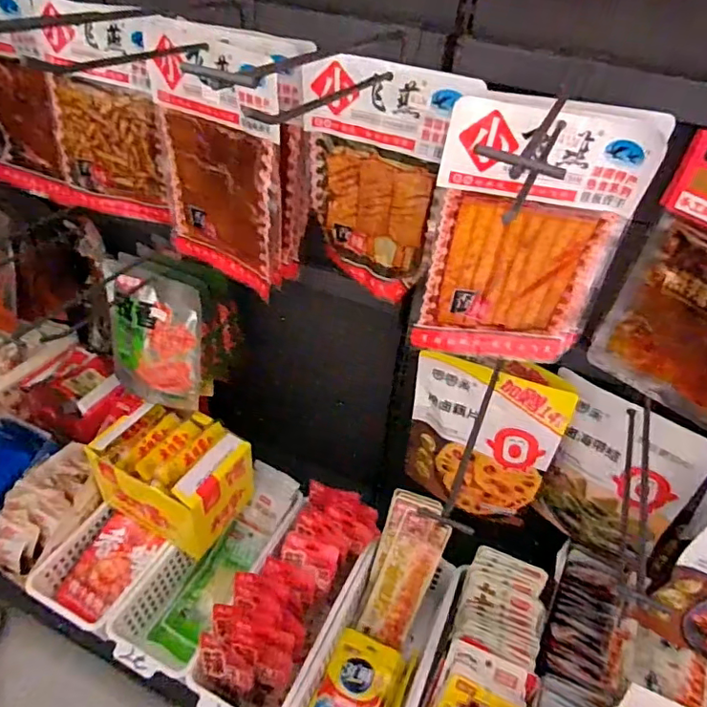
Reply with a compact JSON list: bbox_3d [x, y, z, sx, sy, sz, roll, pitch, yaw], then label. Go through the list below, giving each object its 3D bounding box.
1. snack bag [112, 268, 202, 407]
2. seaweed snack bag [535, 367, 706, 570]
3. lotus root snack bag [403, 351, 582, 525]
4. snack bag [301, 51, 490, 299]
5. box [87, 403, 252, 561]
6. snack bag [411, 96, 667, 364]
[{"bbox_3d":[-0.267,-0.015,0.727,0.137,0.181,0.026,16,26,10],"label":"snack bag"},{"bbox_3d":[0.295,0.149,0.631,0.162,0.230,0.034,33,49,27],"label":"seaweed snack bag"},{"bbox_3d":[0.151,0.110,0.656,0.175,0.224,0.030,20,44,15],"label":"lotus root snack bag"},{"bbox_3d":[0.021,-0.169,0.543,0.148,0.224,0.024,23,45,19],"label":"snack bag"},{"bbox_3d":[-0.256,0.166,0.759,0.185,0.128,0.132,21,44,17],"label":"box"},{"bbox_3d":[0.155,-0.095,0.489,0.169,0.236,0.025,6,42,1],"label":"snack bag"}]

